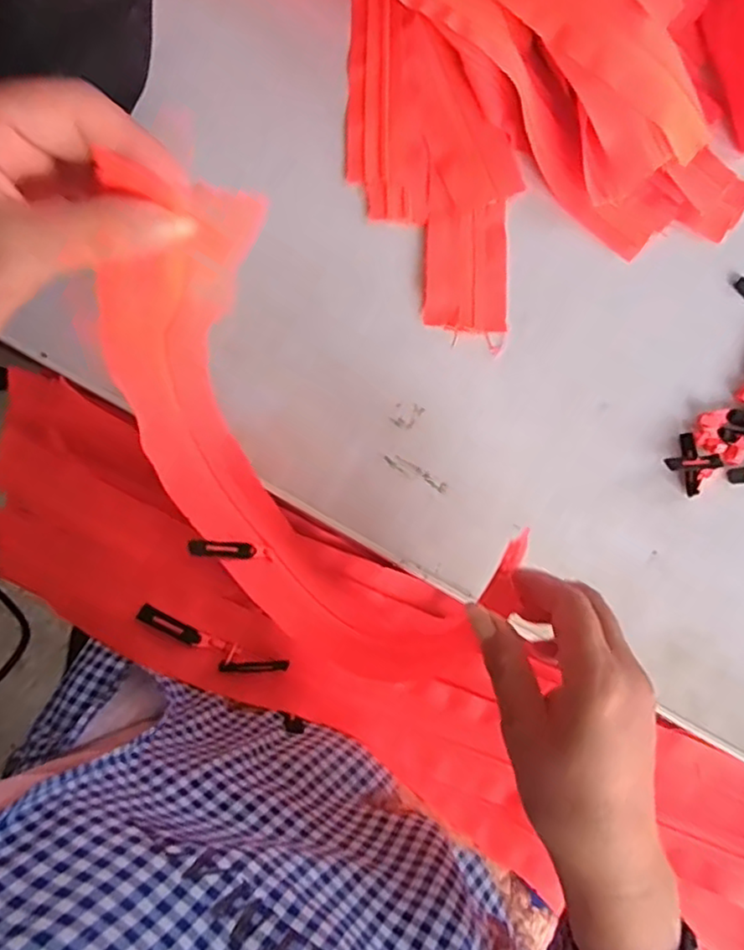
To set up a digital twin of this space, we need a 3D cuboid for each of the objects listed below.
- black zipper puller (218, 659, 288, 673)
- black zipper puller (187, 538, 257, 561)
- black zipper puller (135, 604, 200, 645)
[{"bbox_3d":[-0.081,0.132,0.443,0.045,0.009,0.009,2,78,-1],"label":"black zipper puller"},{"bbox_3d":[-0.103,0.051,0.441,0.048,0.008,0.012,12,73,-43],"label":"black zipper puller"},{"bbox_3d":[-0.140,0.104,0.446,0.046,0.004,0.012,26,79,5],"label":"black zipper puller"}]

